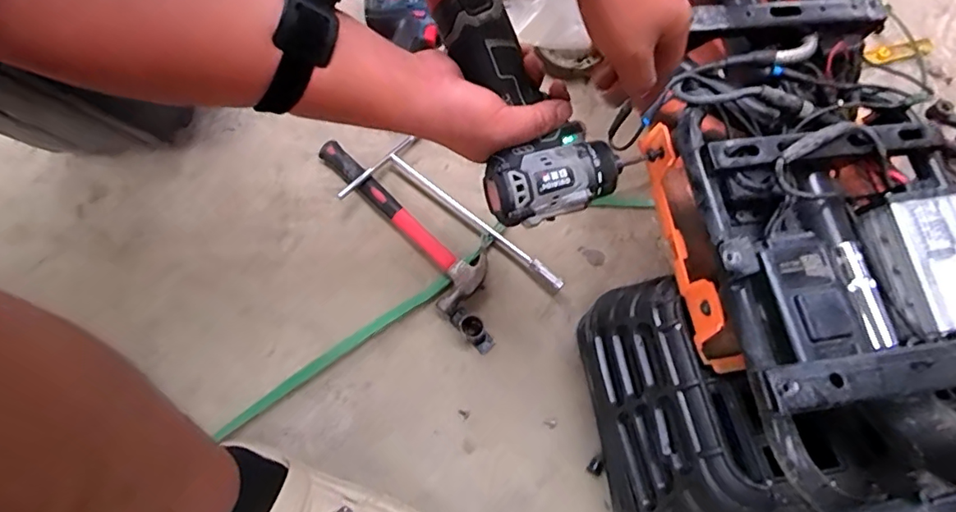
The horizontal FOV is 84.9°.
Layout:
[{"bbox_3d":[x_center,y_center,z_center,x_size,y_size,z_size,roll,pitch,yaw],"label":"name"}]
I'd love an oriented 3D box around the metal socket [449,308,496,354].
[{"bbox_3d":[-0.006,0.087,0.627,0.026,0.028,0.061,-41,76,-15],"label":"metal socket"}]

